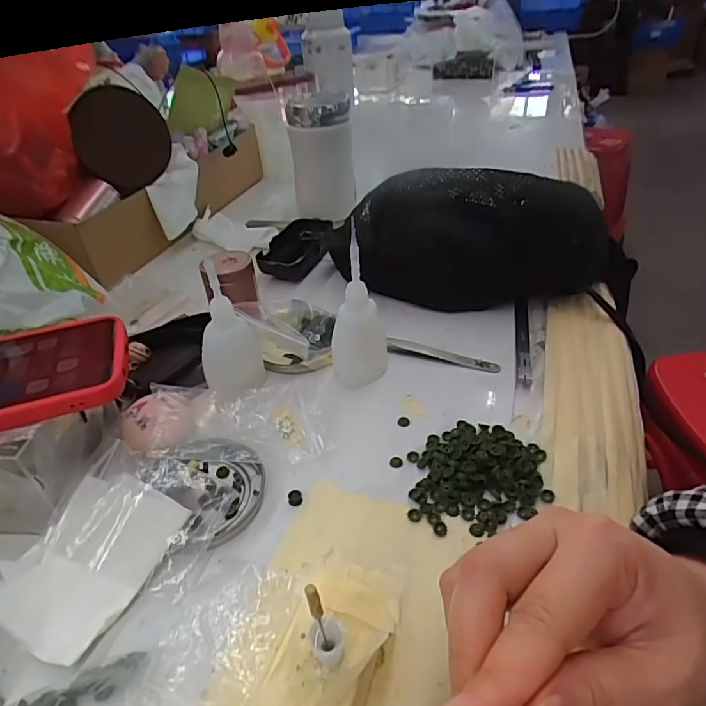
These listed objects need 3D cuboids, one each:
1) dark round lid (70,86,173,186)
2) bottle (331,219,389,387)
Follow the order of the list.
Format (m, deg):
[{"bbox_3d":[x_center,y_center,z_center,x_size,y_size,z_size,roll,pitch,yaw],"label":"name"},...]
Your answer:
[{"bbox_3d":[-0.256,-0.237,0.547,0.111,0.094,0.008,1,38,6],"label":"dark round lid"},{"bbox_3d":[0.004,-0.035,0.374,0.041,0.109,0.053,3,38,8],"label":"bottle"}]

